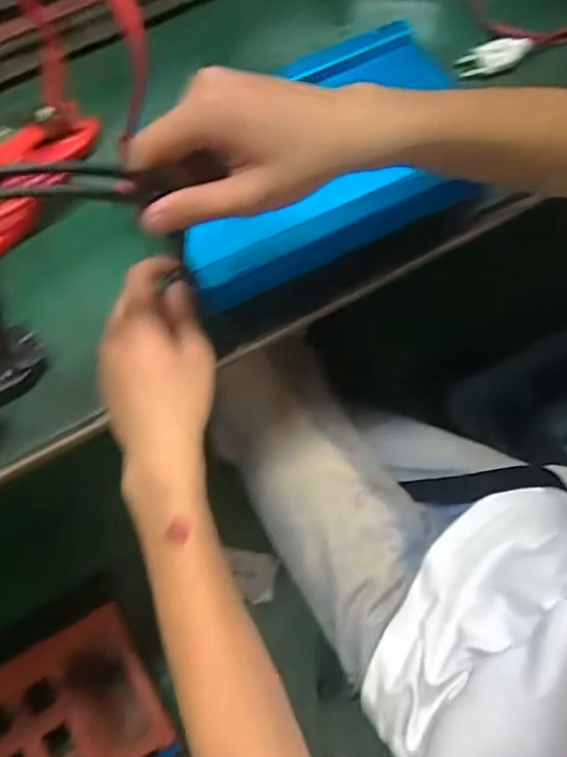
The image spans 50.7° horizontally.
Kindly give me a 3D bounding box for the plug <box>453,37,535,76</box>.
[{"bbox_3d":[0.209,-0.316,0.586,0.070,0.017,0.026,-17,68,9],"label":"plug"}]

